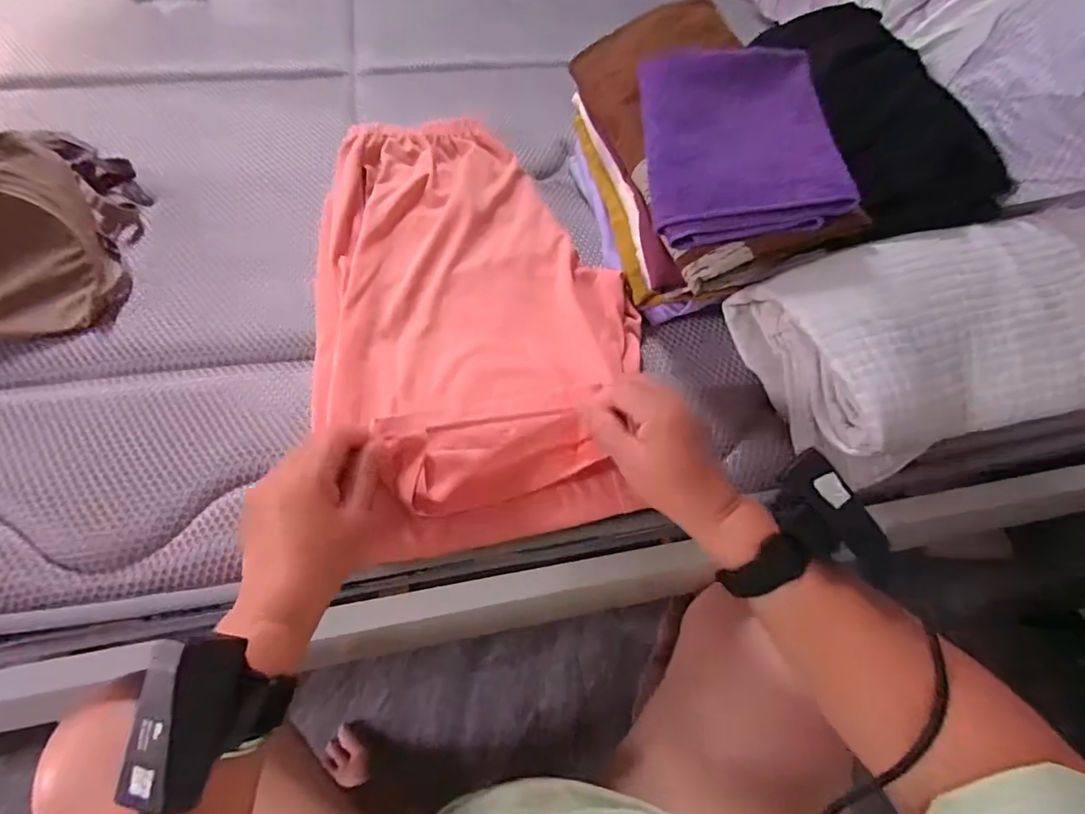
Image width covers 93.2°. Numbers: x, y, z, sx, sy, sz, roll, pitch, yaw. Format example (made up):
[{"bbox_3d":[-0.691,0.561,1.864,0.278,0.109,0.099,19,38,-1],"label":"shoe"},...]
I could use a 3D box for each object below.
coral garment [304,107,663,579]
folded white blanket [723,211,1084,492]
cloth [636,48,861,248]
[{"bbox_3d":[-0.065,-0.100,0.465,0.259,0.054,0.429,-9,60,-9],"label":"coral garment"},{"bbox_3d":[0.302,-0.058,0.402,0.240,0.100,0.168,-10,60,-9],"label":"folded white blanket"},{"bbox_3d":[0.151,-0.211,0.401,0.137,0.019,0.166,-5,76,9],"label":"cloth"}]

